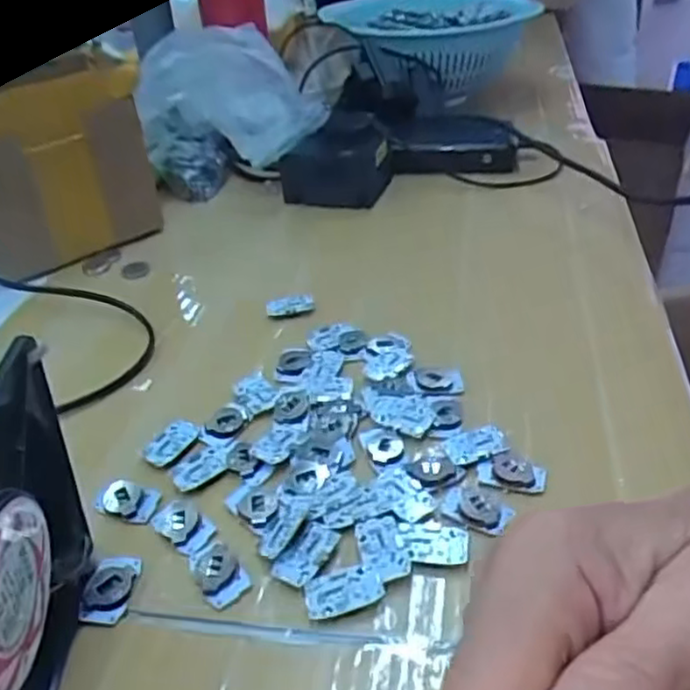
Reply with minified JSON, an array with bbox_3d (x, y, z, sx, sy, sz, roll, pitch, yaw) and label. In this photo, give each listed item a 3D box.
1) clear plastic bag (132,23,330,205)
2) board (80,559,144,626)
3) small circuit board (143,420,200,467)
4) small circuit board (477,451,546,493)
[{"bbox_3d":[-0.098,-0.192,0.576,0.157,0.122,0.073,-4,37,2],"label":"clear plastic bag"},{"bbox_3d":[-0.094,0.097,0.279,0.019,0.005,0.028,0,37,7],"label":"board"},{"bbox_3d":[-0.086,0.047,0.341,0.017,0.004,0.027,16,42,26],"label":"small circuit board"},{"bbox_3d":[0.075,0.056,0.314,0.029,0.005,0.020,6,38,14],"label":"small circuit board"}]

